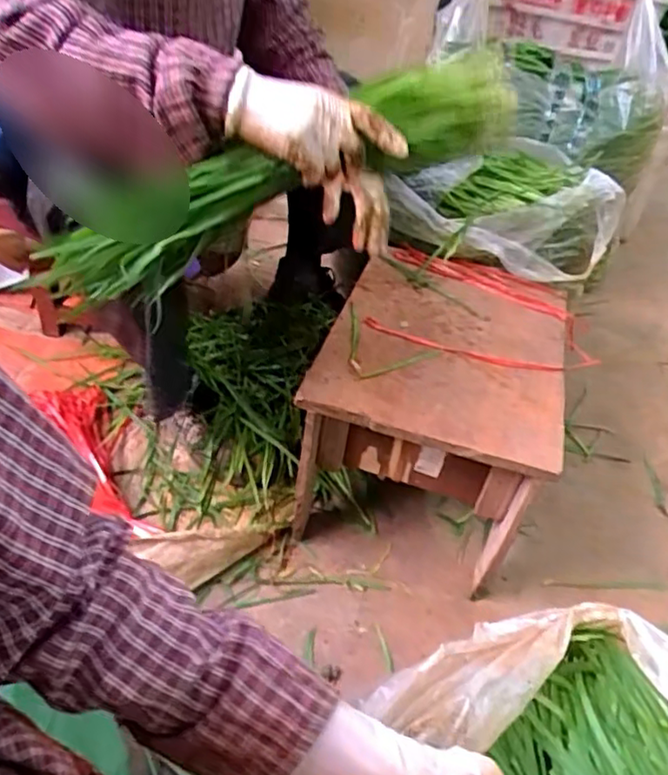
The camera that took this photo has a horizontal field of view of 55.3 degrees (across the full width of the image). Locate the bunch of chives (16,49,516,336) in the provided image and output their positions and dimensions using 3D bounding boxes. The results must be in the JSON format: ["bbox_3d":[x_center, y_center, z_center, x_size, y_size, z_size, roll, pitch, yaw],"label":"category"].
[{"bbox_3d":[-0.037,-0.206,0.635,0.501,0.086,0.109,-27,47,-10],"label":"bunch of chives"}]

